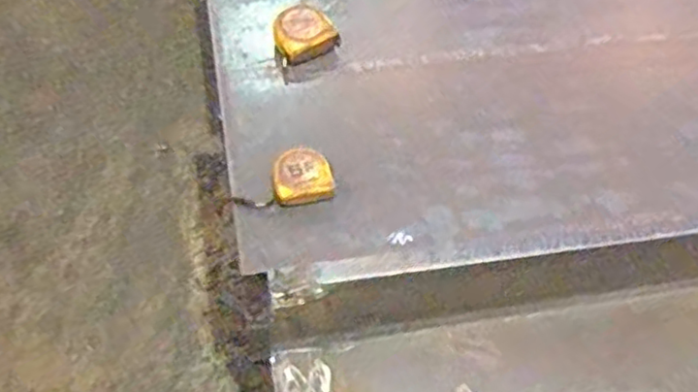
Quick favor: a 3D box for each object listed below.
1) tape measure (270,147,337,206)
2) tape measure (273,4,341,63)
[{"bbox_3d":[-0.056,-0.025,0.789,0.070,0.031,0.063,-13,64,-12],"label":"tape measure"},{"bbox_3d":[-0.061,-0.221,0.902,0.079,0.033,0.070,-21,68,-12],"label":"tape measure"}]

